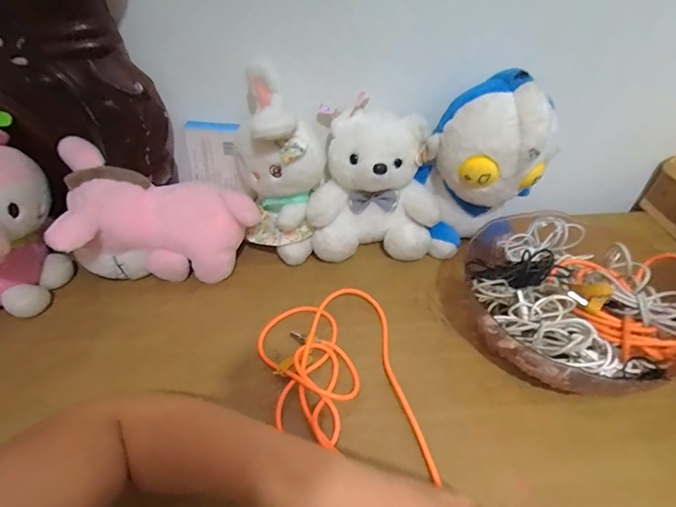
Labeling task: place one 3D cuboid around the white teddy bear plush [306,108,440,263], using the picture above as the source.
[{"bbox_3d":[0.047,-0.087,0.556,0.175,0.192,0.103,-3,45,-2],"label":"white teddy bear plush"}]

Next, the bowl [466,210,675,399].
[{"bbox_3d":[0.275,0.053,0.471,0.244,0.101,0.224,14,47,15],"label":"bowl"}]

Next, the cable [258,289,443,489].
[{"bbox_3d":[0.003,0.207,0.380,0.169,0.051,0.415,-5,49,-1],"label":"cable"}]

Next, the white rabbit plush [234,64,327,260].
[{"bbox_3d":[-0.079,-0.097,0.539,0.111,0.238,0.092,15,47,16],"label":"white rabbit plush"}]

